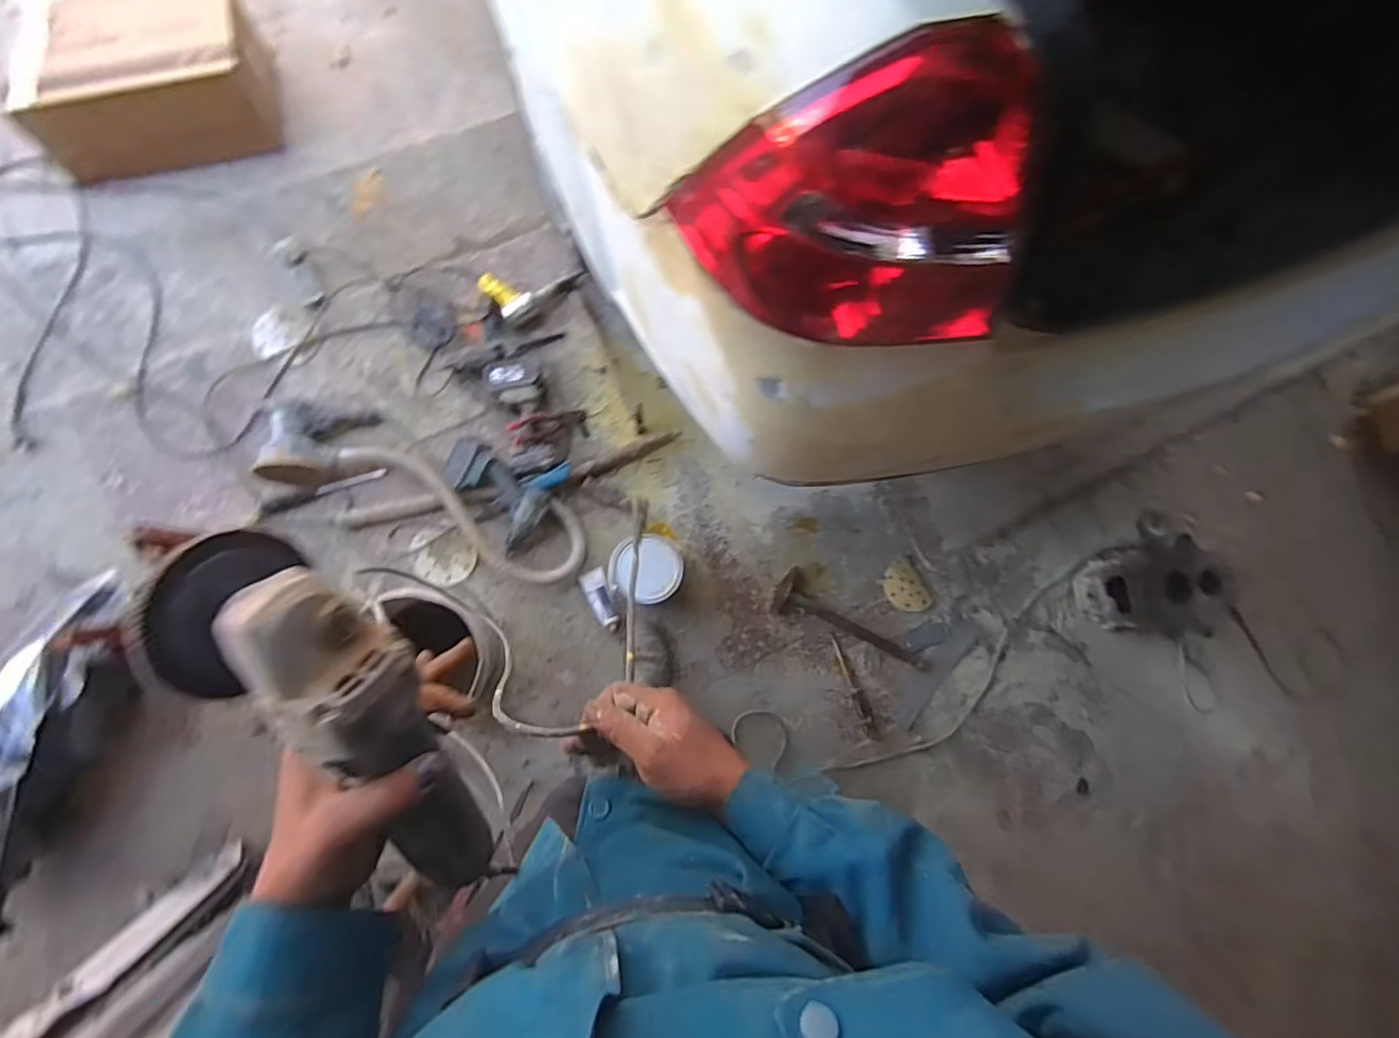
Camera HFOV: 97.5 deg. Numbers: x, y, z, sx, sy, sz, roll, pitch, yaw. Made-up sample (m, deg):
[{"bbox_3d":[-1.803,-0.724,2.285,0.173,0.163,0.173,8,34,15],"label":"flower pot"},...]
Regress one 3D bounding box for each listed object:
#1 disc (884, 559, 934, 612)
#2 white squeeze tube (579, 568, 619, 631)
[{"bbox_3d":[0.510,0.172,1.512,0.103,0.011,0.139,-30,88,-10],"label":"disc"},{"bbox_3d":[-0.228,0.187,1.414,0.058,0.030,0.142,-19,86,-9],"label":"white squeeze tube"}]

